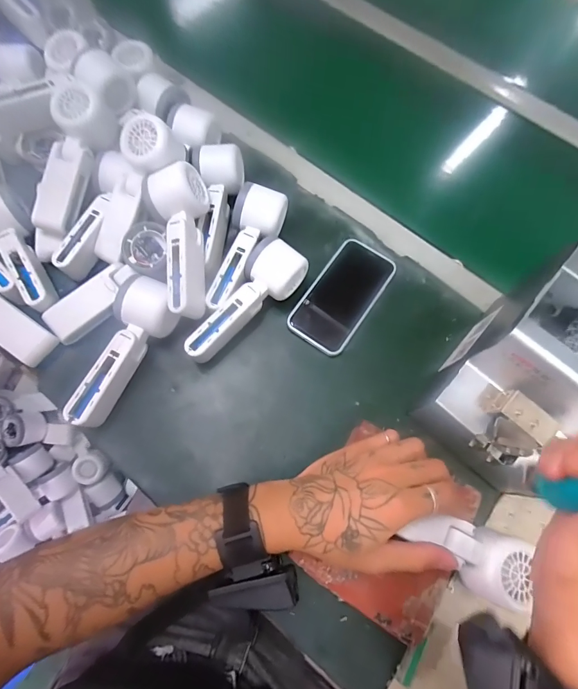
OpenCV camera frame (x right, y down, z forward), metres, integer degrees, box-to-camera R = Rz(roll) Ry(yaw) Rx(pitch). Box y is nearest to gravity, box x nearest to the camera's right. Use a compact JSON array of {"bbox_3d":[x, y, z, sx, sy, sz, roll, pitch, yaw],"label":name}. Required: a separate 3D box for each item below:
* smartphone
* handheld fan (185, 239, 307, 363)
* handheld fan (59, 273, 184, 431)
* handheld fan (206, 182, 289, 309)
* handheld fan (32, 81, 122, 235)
[{"bbox_3d":[0.065,-0.060,0.449,0.074,0.008,0.148,32,72,9],"label":"smartphone"},{"bbox_3d":[-0.048,-0.043,0.423,0.053,0.062,0.161,37,73,10],"label":"handheld fan"},{"bbox_3d":[-0.168,0.008,0.387,0.056,0.050,0.163,19,71,4],"label":"handheld fan"},{"bbox_3d":[-0.054,-0.110,0.428,0.050,0.048,0.154,21,71,5],"label":"handheld fan"},{"bbox_3d":[-0.250,-0.212,0.428,0.062,0.050,0.173,18,89,6],"label":"handheld fan"}]

